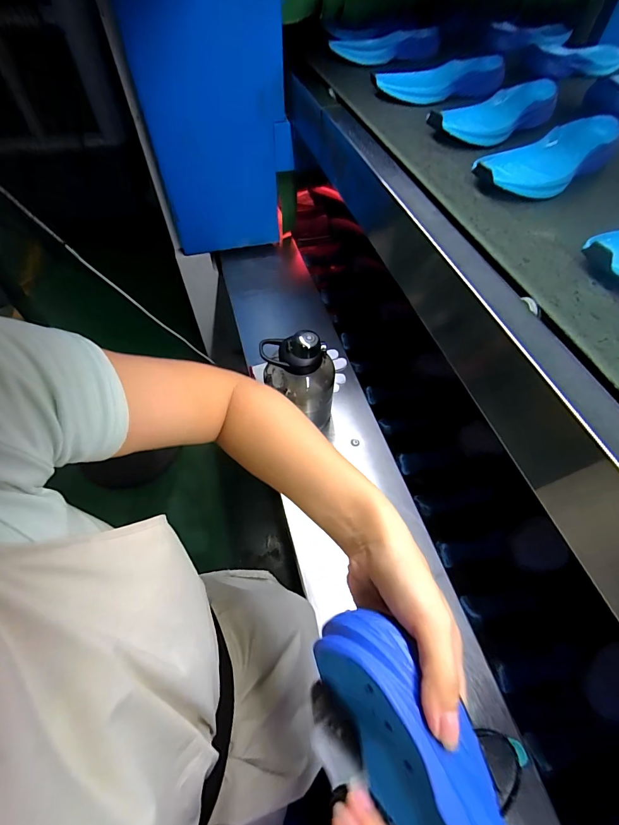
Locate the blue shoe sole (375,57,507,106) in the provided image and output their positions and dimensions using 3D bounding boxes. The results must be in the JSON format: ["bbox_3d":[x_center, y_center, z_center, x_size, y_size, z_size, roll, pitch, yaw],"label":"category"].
[{"bbox_3d":[0.253,-0.628,0.693,0.246,0.054,0.106,-31,59,-16],"label":"blue shoe sole"}]

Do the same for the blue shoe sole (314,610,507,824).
[{"bbox_3d":[0.084,0.253,0.201,0.046,0.121,0.279,-16,63,-36],"label":"blue shoe sole"}]

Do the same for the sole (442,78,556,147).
[{"bbox_3d":[0.320,-0.497,0.601,0.219,0.038,0.088,-34,60,-18],"label":"sole"}]

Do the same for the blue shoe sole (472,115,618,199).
[{"bbox_3d":[0.345,-0.360,0.511,0.251,0.038,0.091,-32,60,-16],"label":"blue shoe sole"}]

